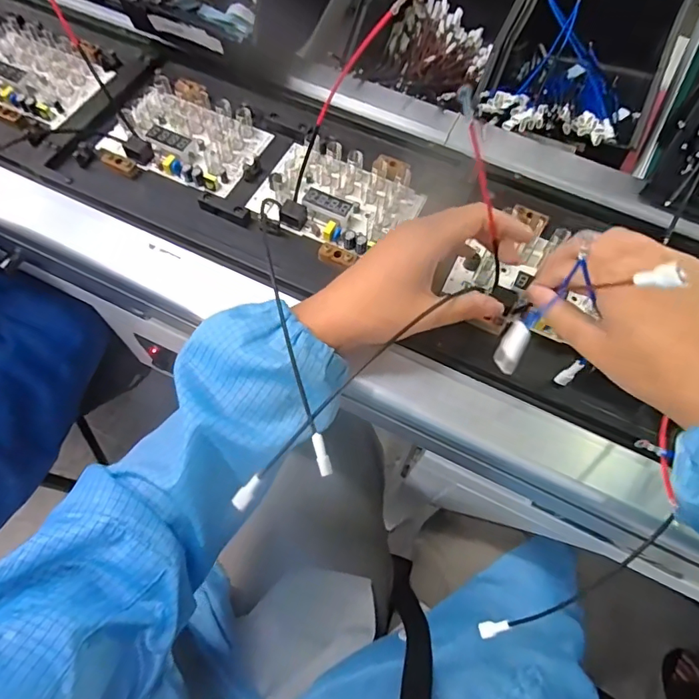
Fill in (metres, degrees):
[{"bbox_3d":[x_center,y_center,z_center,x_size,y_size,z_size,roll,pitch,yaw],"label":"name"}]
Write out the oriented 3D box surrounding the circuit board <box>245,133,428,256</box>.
[{"bbox_3d":[-0.012,-0.131,0.412,0.130,0.019,0.091,24,69,7],"label":"circuit board"}]

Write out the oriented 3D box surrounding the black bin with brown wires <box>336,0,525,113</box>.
[{"bbox_3d":[0.099,-0.345,0.537,0.147,0.106,0.241,24,69,8],"label":"black bin with brown wires"}]

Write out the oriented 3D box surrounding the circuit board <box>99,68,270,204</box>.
[{"bbox_3d":[-0.149,-0.196,0.436,0.130,0.017,0.089,24,69,7],"label":"circuit board"}]

